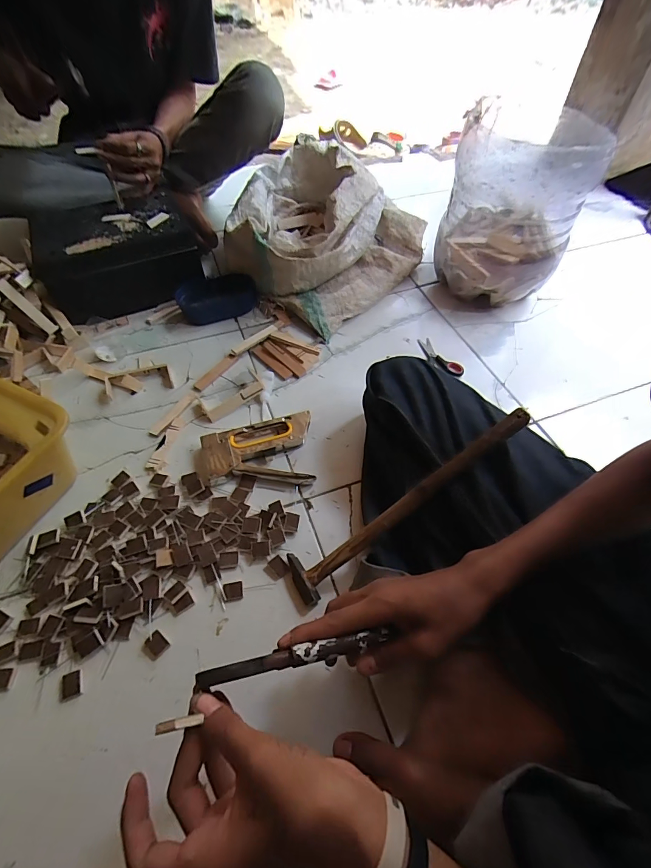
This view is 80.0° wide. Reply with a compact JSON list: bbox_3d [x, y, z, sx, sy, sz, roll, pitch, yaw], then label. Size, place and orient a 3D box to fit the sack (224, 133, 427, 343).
[{"bbox_3d":[-0.027,-0.454,0.846,0.420,0.178,0.392,33,60,21],"label":"sack"}]

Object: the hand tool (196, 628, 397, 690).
[{"bbox_3d":[-0.021,0.178,0.305,0.151,0.012,0.018,-4,53,-16],"label":"hand tool"}]

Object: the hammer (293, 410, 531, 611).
[{"bbox_3d":[0.094,0.082,0.460,0.328,0.023,0.055,-39,59,7],"label":"hammer"}]

